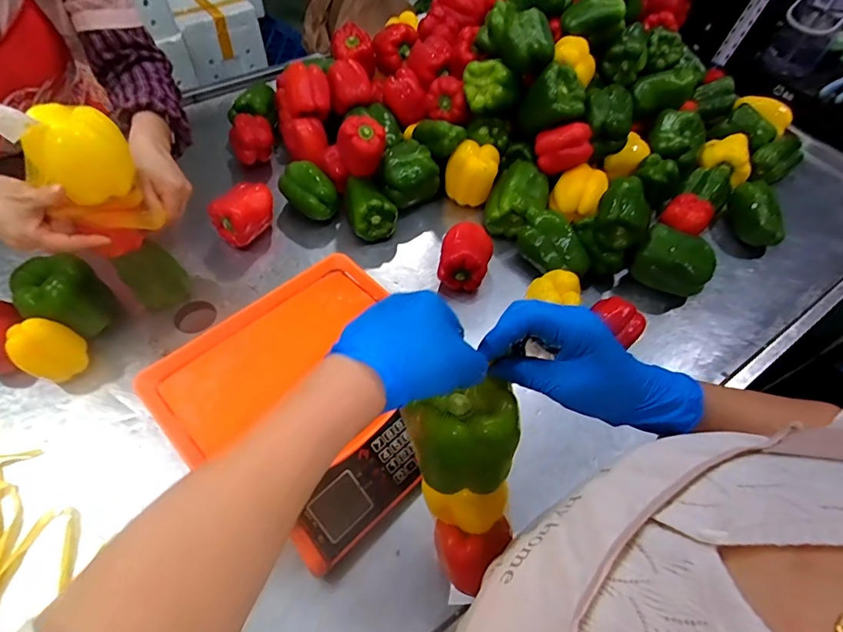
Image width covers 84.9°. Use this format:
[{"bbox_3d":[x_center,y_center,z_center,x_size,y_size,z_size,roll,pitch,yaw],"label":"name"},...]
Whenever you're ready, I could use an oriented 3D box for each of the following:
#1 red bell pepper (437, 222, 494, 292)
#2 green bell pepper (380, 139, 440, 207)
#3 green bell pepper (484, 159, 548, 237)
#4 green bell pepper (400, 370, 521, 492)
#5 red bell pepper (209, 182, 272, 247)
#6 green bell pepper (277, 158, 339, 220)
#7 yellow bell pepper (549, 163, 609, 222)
[{"bbox_3d":[0.071,-0.095,0.741,0.079,0.076,0.091,12,56,4],"label":"red bell pepper"},{"bbox_3d":[-0.028,-0.255,0.826,0.097,0.078,0.083,-30,63,-22],"label":"green bell pepper"},{"bbox_3d":[0.167,-0.204,0.799,0.092,0.092,0.108,21,57,10],"label":"green bell pepper"},{"bbox_3d":[0.032,0.102,0.375,0.082,0.080,0.065,-11,57,-12],"label":"green bell pepper"},{"bbox_3d":[-0.296,-0.175,0.771,0.074,0.079,0.096,30,59,16],"label":"red bell pepper"},{"bbox_3d":[-0.199,-0.212,0.810,0.073,0.074,0.104,-35,65,-25],"label":"green bell pepper"},{"bbox_3d":[0.273,-0.216,0.801,0.081,0.067,0.077,23,57,11],"label":"yellow bell pepper"}]

